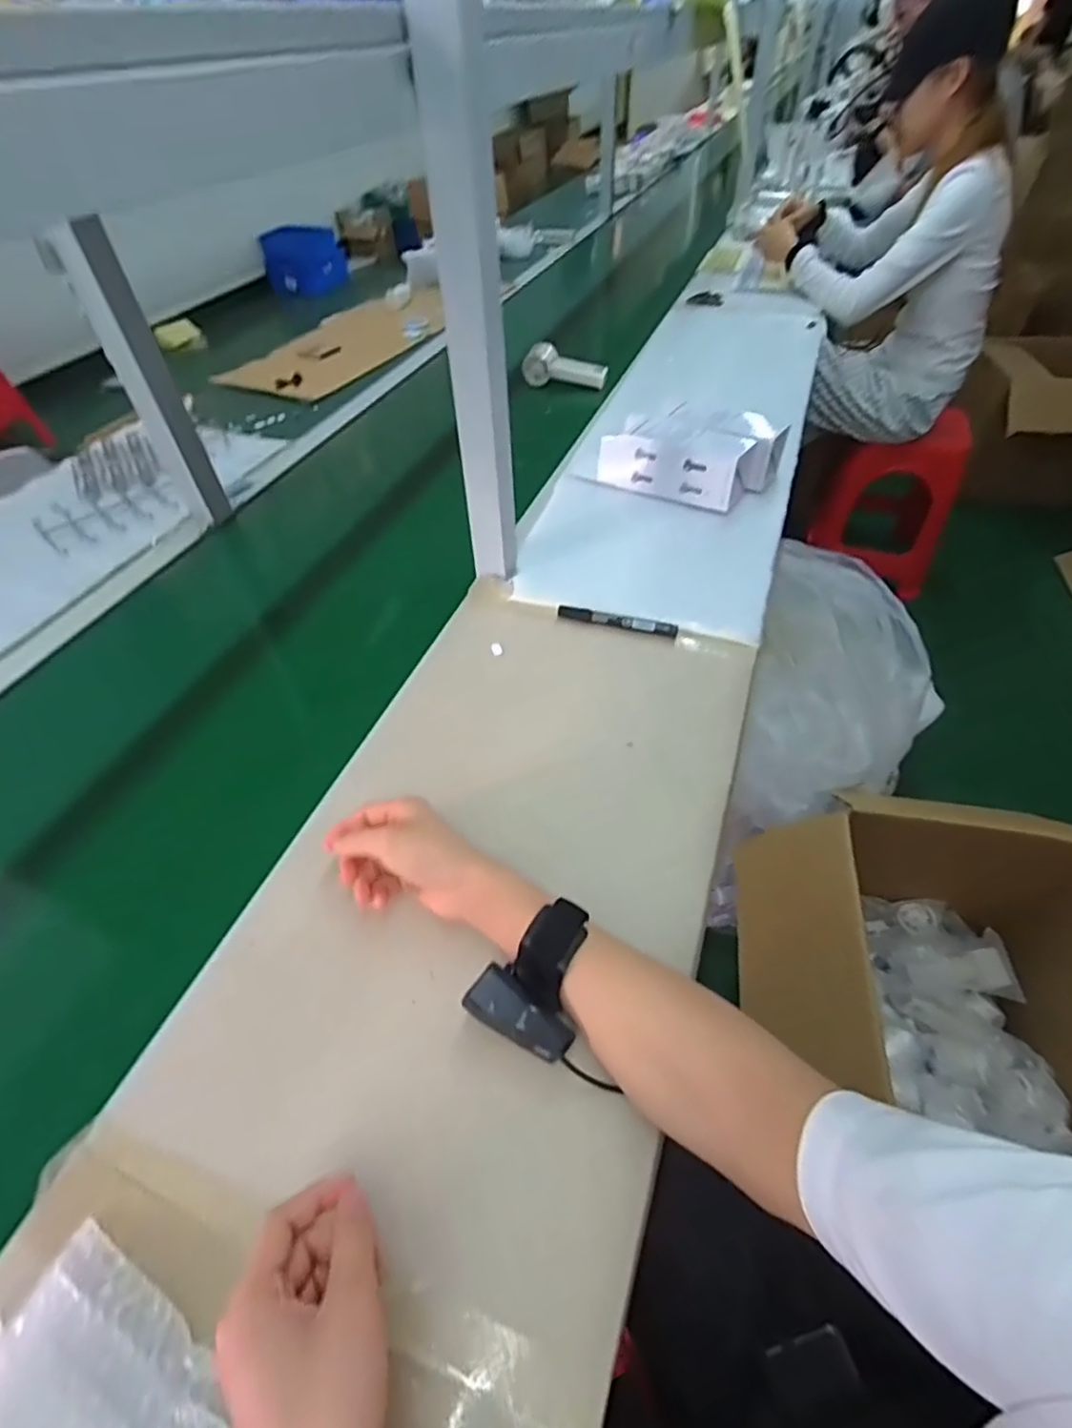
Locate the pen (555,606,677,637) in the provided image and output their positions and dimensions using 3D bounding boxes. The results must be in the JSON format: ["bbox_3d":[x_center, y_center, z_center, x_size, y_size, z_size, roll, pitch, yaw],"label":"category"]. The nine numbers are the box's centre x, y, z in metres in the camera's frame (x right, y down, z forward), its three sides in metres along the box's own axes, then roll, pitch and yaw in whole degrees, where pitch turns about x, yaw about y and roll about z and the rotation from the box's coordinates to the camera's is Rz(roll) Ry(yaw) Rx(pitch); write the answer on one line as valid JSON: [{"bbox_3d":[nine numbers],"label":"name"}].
[{"bbox_3d":[0.090,-0.103,0.660,0.132,0.017,0.008,13,51,13],"label":"pen"}]

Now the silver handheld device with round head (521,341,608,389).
[{"bbox_3d":[0.054,-0.634,1.097,0.160,0.052,0.053,21,53,19],"label":"silver handheld device with round head"}]

